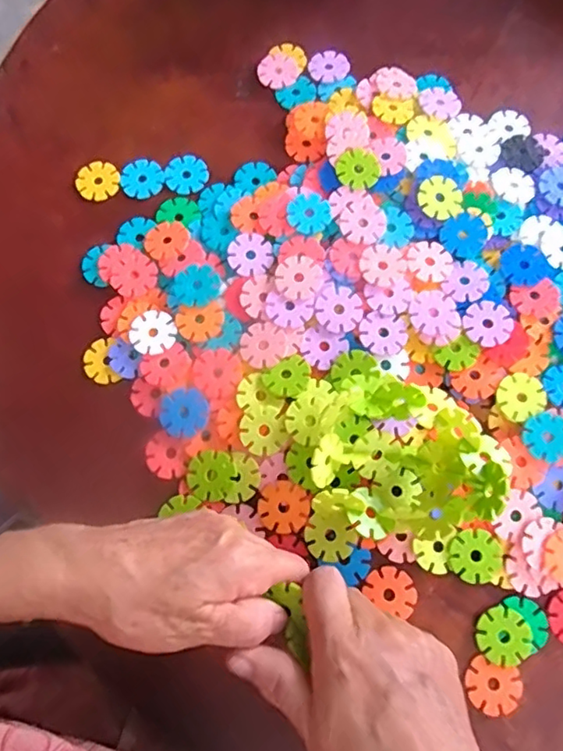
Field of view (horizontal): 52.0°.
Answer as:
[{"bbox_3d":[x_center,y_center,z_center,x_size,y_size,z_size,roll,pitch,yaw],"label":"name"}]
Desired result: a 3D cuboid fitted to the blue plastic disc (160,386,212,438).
[{"bbox_3d":[-0.063,0.024,0.374,0.032,0.004,0.031,-1,82,6],"label":"blue plastic disc"}]

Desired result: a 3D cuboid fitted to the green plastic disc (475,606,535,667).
[{"bbox_3d":[0.131,0.153,0.339,0.030,0.004,0.032,0,73,-1],"label":"green plastic disc"}]

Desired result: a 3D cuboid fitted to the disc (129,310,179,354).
[{"bbox_3d":[-0.086,-0.029,0.388,0.031,0.004,0.029,0,73,-1],"label":"disc"}]

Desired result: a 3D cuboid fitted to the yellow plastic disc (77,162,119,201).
[{"bbox_3d":[-0.140,-0.149,0.442,0.031,0.005,0.031,0,73,-1],"label":"yellow plastic disc"}]

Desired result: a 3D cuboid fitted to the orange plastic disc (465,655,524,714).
[{"bbox_3d":[0.122,0.180,0.332,0.030,0.004,0.027,20,74,5],"label":"orange plastic disc"}]

